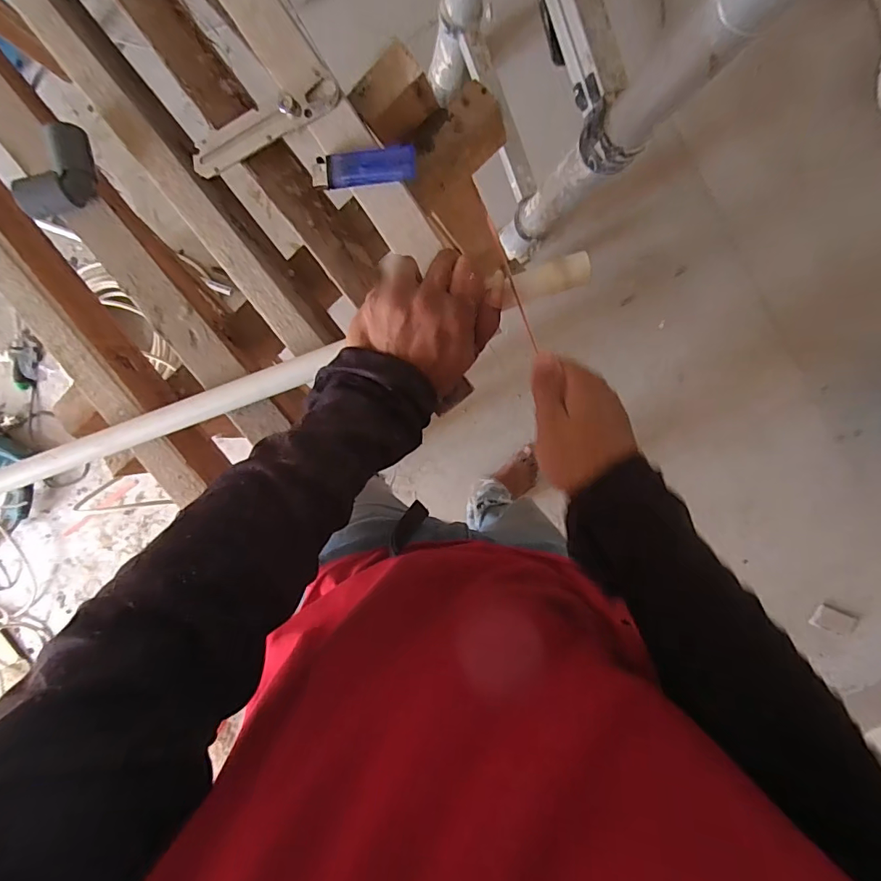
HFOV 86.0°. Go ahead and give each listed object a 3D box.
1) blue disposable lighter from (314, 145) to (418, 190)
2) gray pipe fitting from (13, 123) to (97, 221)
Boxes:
[{"bbox_3d":[-0.059,-0.209,0.361,0.080,0.015,0.022,-2,97,6],"label":"blue disposable lighter"},{"bbox_3d":[-0.305,-0.211,0.380,0.044,0.028,0.078,35,102,-1],"label":"gray pipe fitting"}]

